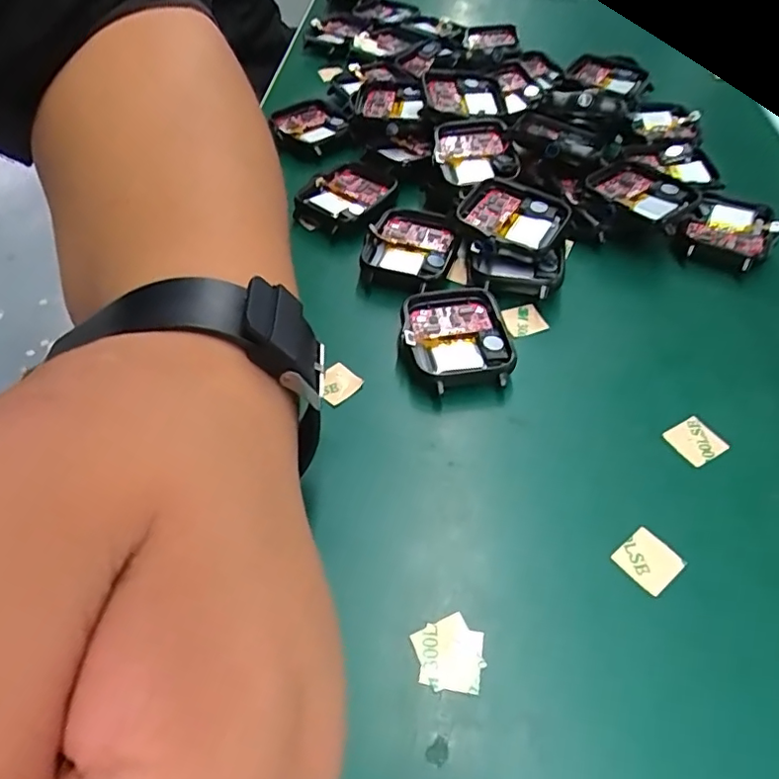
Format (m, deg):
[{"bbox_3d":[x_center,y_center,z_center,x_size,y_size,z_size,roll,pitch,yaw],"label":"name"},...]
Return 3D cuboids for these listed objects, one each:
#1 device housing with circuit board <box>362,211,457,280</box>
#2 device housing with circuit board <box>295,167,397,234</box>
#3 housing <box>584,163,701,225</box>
[{"bbox_3d":[0.008,-0.063,0.248,0.037,0.010,0.040,10,52,8],"label":"device housing with circuit board"},{"bbox_3d":[-0.020,-0.091,0.270,0.036,0.007,0.047,29,57,21],"label":"device housing with circuit board"},{"bbox_3d":[0.112,-0.085,0.255,0.038,0.012,0.041,-35,58,-25],"label":"housing"}]

